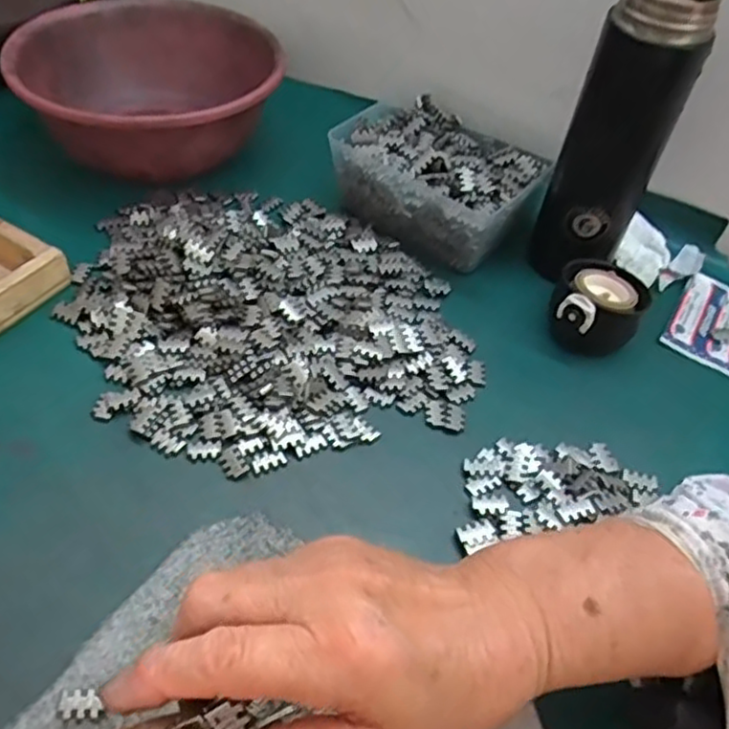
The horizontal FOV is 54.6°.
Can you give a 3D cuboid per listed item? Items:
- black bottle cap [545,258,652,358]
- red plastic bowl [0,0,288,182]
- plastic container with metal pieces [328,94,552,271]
[{"bbox_3d":[0.161,-0.040,0.492,0.060,0.045,0.062,3,47,-3],"label":"black bottle cap"},{"bbox_3d":[-0.182,-0.222,0.590,0.179,0.080,0.200,4,47,-2],"label":"red plastic bowl"},{"bbox_3d":[0.063,-0.152,0.571,0.152,0.057,0.120,29,50,19],"label":"plastic container with metal pieces"}]

